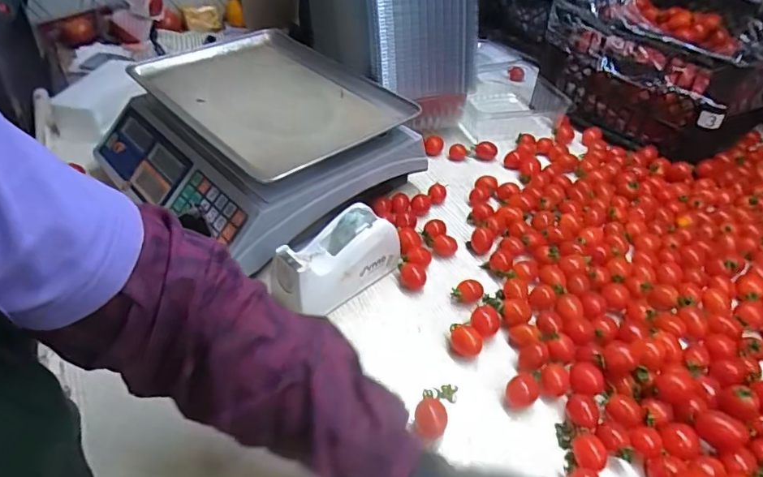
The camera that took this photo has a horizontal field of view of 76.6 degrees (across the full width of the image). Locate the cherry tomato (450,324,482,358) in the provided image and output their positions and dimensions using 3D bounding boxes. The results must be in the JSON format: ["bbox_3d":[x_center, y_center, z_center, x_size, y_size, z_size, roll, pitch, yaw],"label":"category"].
[{"bbox_3d":[0.082,0.101,0.474,0.031,0.020,0.028,8,44,5],"label":"cherry tomato"}]

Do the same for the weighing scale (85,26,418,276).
[{"bbox_3d":[-0.165,-0.142,0.636,0.361,0.103,0.313,35,52,30],"label":"weighing scale"}]

